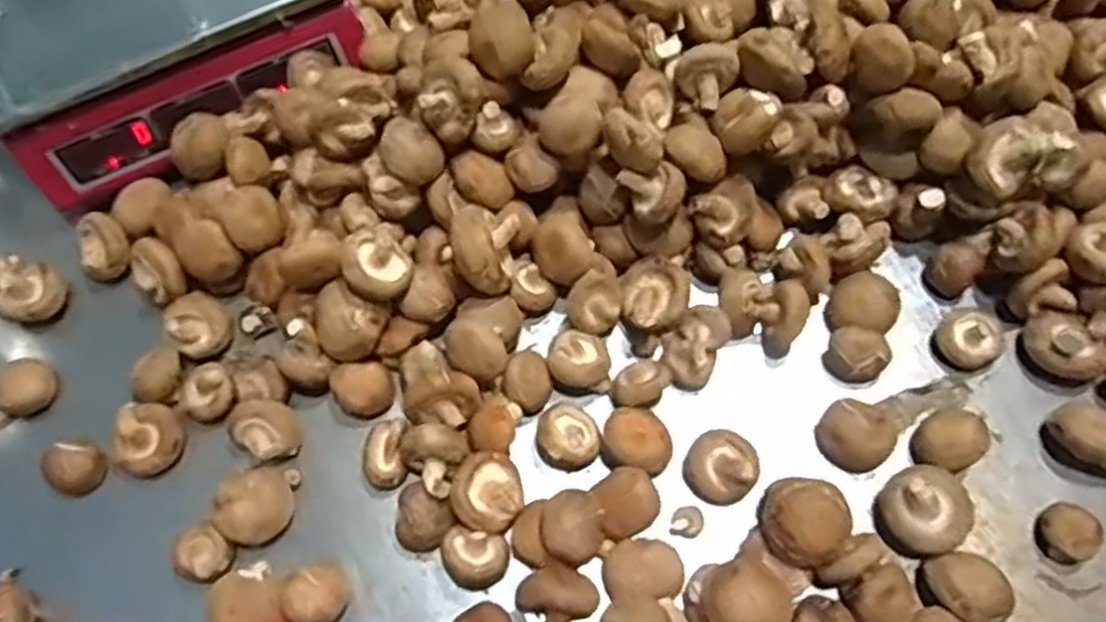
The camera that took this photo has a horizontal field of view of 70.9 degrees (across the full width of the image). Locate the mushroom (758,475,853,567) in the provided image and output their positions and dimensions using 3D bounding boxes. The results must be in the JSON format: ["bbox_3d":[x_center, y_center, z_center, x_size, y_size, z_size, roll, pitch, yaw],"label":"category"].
[{"bbox_3d":[0.163,0.137,0.506,0.052,0.048,0.054,-1,66,3],"label":"mushroom"}]

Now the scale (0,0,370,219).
[{"bbox_3d":[-0.343,-0.264,0.674,0.293,0.107,0.259,-26,67,-8],"label":"scale"}]

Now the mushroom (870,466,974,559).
[{"bbox_3d":[0.250,0.135,0.523,0.056,0.042,0.055,-1,66,3],"label":"mushroom"}]

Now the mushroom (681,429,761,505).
[{"bbox_3d":[0.120,0.110,0.547,0.047,0.026,0.048,-34,68,-11],"label":"mushroom"}]

